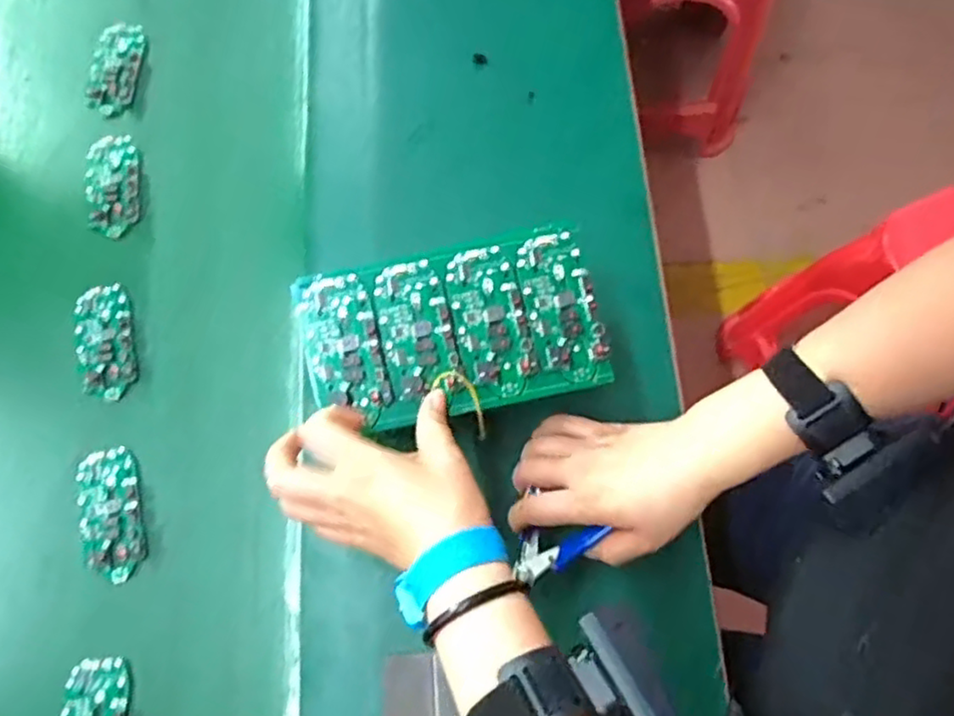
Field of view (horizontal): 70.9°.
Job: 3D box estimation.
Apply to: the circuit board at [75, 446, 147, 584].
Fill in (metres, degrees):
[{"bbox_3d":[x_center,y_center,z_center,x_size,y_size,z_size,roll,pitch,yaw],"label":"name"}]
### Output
[{"bbox_3d":[-0.278,0.118,0.507,0.044,0.005,0.097,-16,74,-5],"label":"circuit board"}]

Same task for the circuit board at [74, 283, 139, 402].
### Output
[{"bbox_3d":[-0.303,-0.014,0.545,0.045,0.007,0.095,-14,74,-4],"label":"circuit board"}]

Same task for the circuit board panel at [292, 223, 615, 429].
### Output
[{"bbox_3d":[-0.016,-0.018,0.431,0.185,0.022,0.103,-12,73,-4],"label":"circuit board panel"}]

